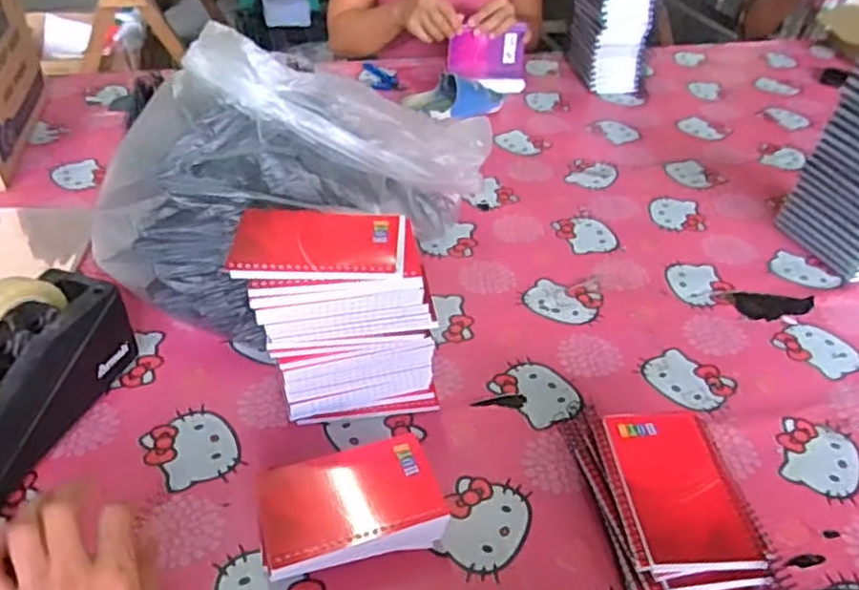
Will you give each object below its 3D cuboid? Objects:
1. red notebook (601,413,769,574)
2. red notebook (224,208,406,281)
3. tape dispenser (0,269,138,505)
[{"bbox_3d":[0.187,0.142,0.511,0.089,0.019,0.131,1,40,-2],"label":"red notebook"},{"bbox_3d":[-0.088,-0.041,0.545,0.133,0.006,0.087,2,40,-1],"label":"red notebook"},{"bbox_3d":[-0.346,0.068,0.570,0.069,0.127,0.204,14,41,13],"label":"tape dispenser"}]

